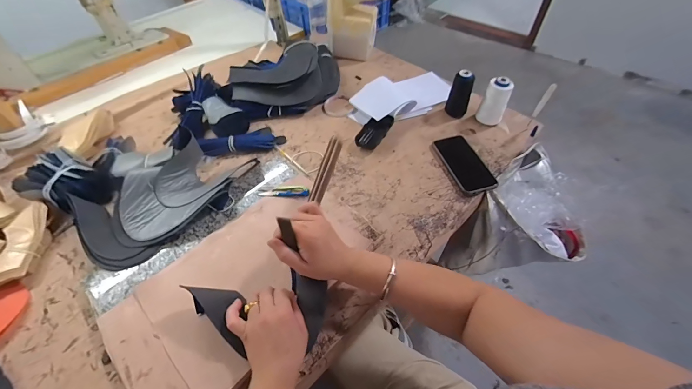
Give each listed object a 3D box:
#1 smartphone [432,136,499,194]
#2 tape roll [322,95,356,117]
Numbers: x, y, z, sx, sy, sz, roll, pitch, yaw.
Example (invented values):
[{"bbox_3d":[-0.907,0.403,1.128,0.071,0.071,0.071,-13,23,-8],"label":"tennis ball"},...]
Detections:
[{"bbox_3d":[0.249,-0.068,0.626,0.082,0.012,0.157,-12,53,-9],"label":"smartphone"},{"bbox_3d":[-0.023,-0.230,0.771,0.074,0.011,0.086,-14,54,-10],"label":"tape roll"}]

